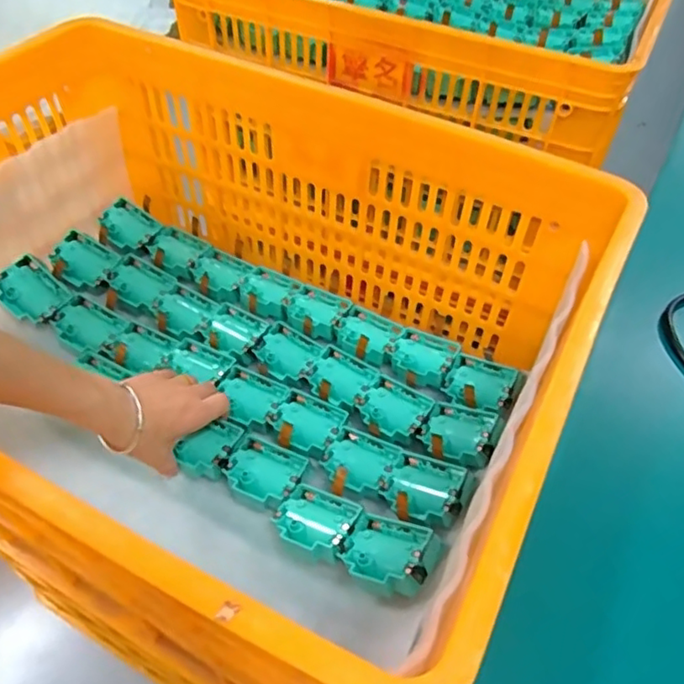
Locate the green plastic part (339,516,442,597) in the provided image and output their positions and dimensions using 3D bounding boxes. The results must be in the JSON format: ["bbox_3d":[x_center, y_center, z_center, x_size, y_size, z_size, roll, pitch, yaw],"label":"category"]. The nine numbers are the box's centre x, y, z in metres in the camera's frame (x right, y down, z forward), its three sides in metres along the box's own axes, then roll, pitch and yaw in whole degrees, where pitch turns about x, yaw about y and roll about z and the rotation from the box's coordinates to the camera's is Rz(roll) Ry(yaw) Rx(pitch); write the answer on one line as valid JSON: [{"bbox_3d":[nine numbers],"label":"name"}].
[{"bbox_3d":[0.046,0.198,0.550,0.082,0.028,0.063,4,38,33],"label":"green plastic part"}]

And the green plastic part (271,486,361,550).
[{"bbox_3d":[-0.027,0.173,0.587,0.071,0.021,0.061,25,53,18],"label":"green plastic part"}]

